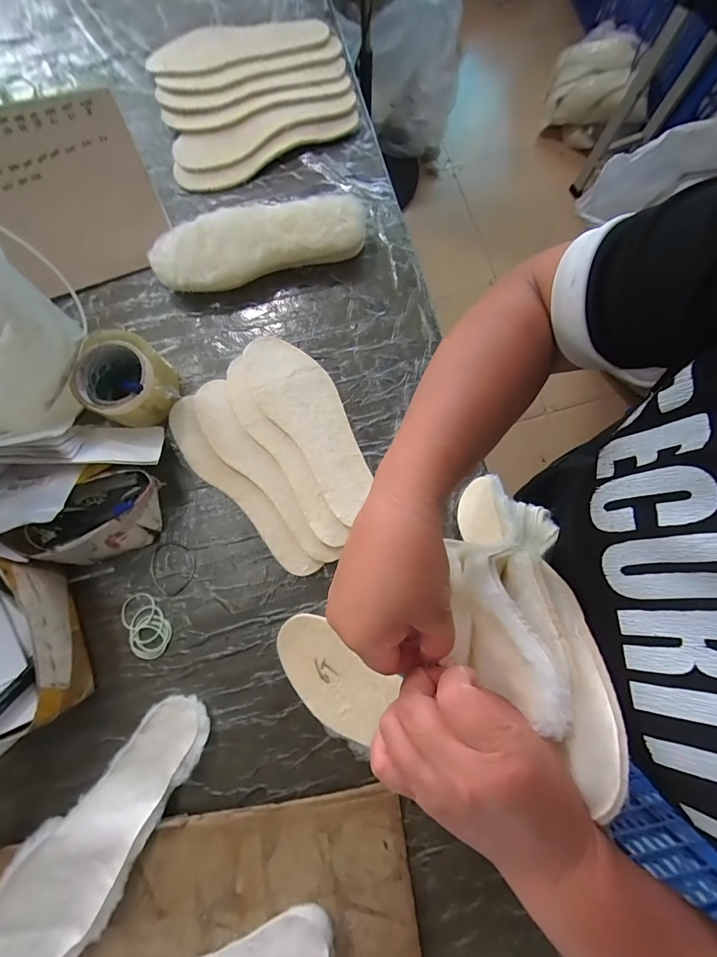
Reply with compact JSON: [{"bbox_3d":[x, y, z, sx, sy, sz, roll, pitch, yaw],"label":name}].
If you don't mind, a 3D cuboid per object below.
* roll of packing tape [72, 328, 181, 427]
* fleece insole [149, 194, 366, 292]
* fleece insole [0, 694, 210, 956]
[{"bbox_3d":[-0.280,-0.117,0.486,0.094,0.073,0.105,34,81,4],"label":"roll of packing tape"},{"bbox_3d":[-0.133,-0.317,0.539,0.283,0.068,0.098,-14,81,-4],"label":"fleece insole"},{"bbox_3d":[-0.269,0.377,0.419,0.110,0.038,0.289,38,82,6],"label":"fleece insole"}]

